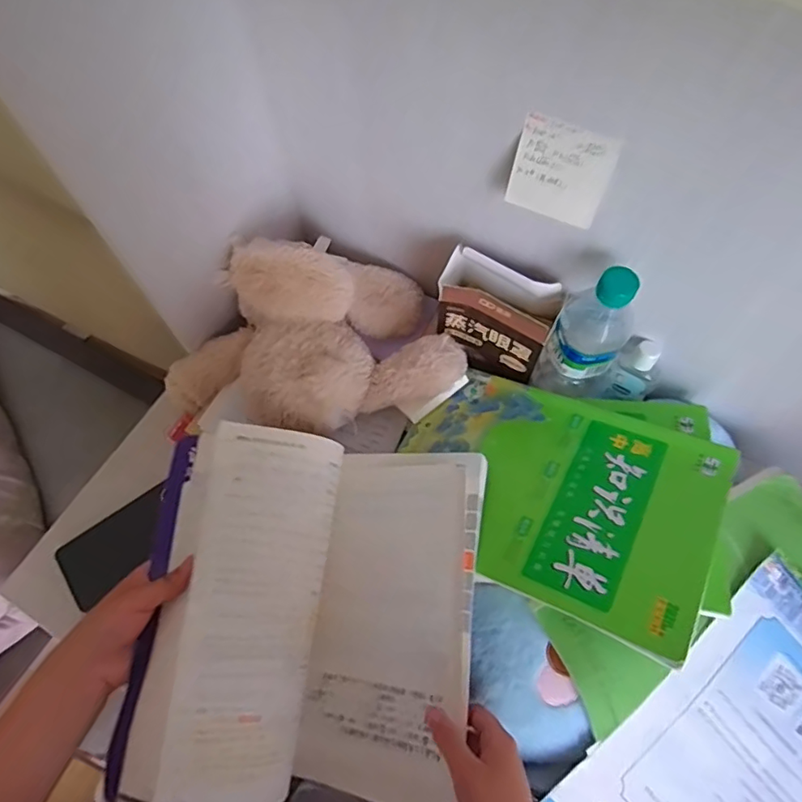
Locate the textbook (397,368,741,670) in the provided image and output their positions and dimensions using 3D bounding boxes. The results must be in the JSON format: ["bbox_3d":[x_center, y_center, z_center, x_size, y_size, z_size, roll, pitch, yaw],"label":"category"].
[{"bbox_3d":[0.138,0.075,0.511,0.277,0.012,0.211,20,56,26],"label":"textbook"}]

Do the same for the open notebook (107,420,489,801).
[{"bbox_3d":[-0.077,0.181,0.477,0.272,0.121,0.285,5,66,3],"label":"open notebook"}]

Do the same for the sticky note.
[{"bbox_3d":[0.126,-0.180,0.437,0.074,0.070,0.007,26,45,12],"label":"sticky note"}]

